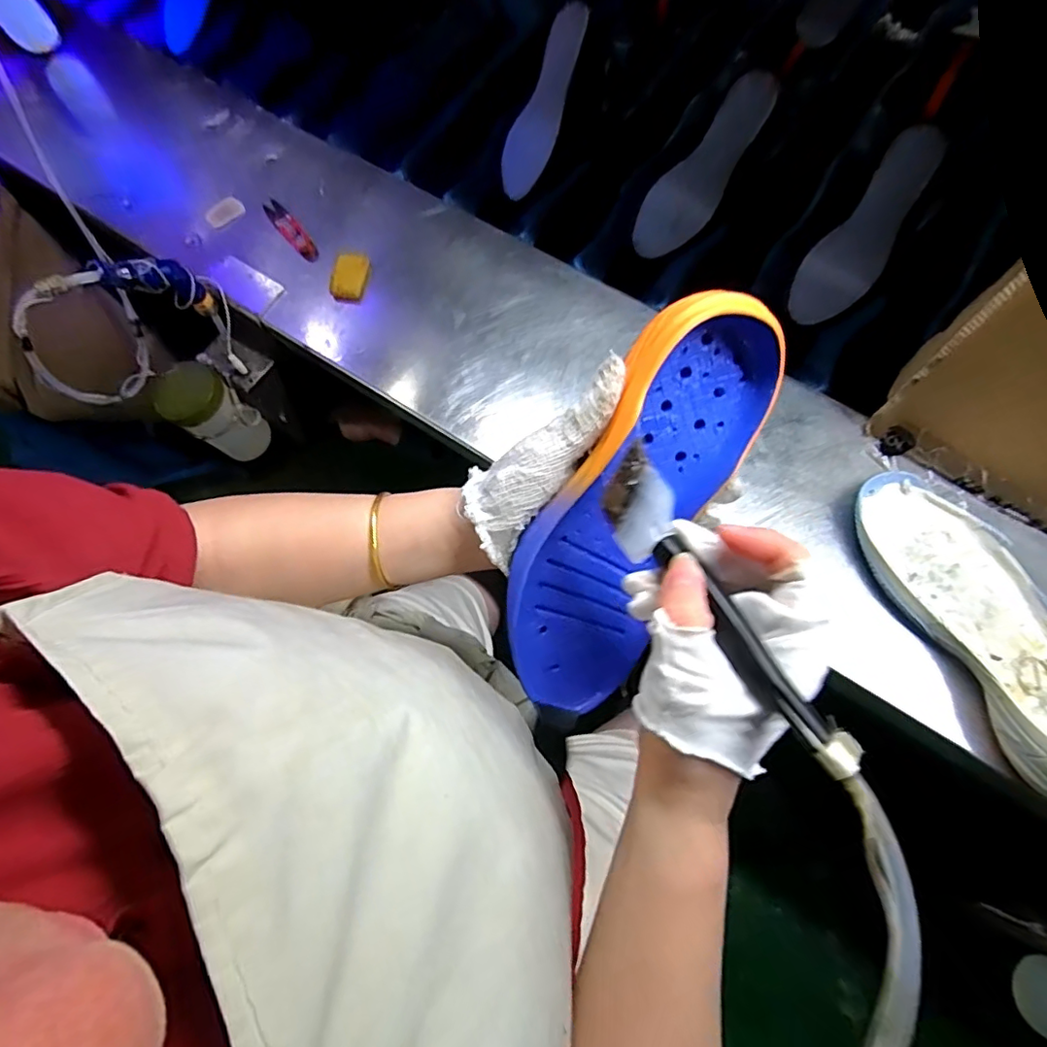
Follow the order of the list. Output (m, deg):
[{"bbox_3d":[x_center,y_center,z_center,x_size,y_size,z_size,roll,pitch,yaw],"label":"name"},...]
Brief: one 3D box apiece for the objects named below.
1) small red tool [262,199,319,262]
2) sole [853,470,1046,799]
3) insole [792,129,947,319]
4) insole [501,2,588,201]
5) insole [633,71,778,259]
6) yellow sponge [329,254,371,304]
[{"bbox_3d":[-0.268,-0.339,0.639,0.024,0.010,0.120,-37,76,-11],"label":"small red tool"},{"bbox_3d":[0.380,0.082,0.460,0.104,0.048,0.283,-23,74,-6],"label":"sole"},{"bbox_3d":[0.377,-0.322,0.610,0.069,0.017,0.218,35,104,13],"label":"insole"},{"bbox_3d":[0.025,-0.519,0.687,0.061,0.019,0.226,21,96,8],"label":"insole"},{"bbox_3d":[0.214,-0.409,0.648,0.068,0.015,0.218,41,103,-4],"label":"insole"},{"bbox_3d":[-0.189,-0.267,0.608,0.036,0.019,0.049,4,73,1],"label":"yellow sponge"}]

